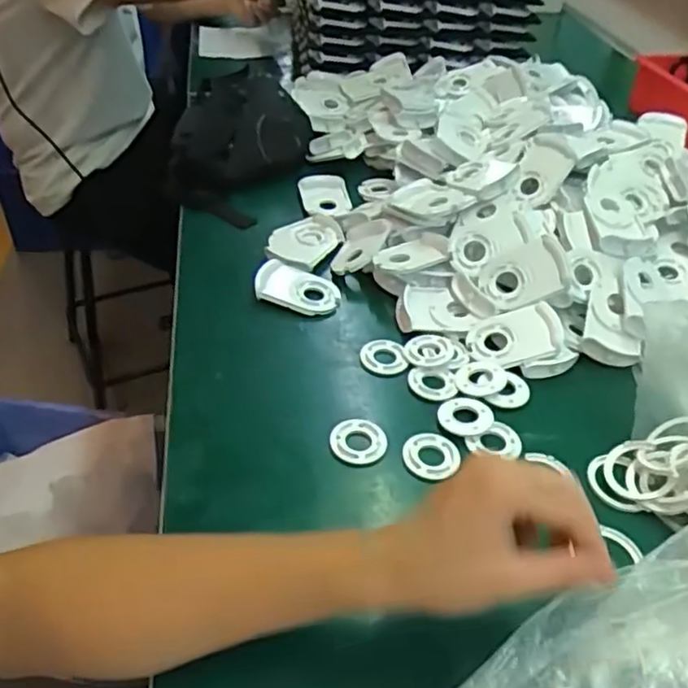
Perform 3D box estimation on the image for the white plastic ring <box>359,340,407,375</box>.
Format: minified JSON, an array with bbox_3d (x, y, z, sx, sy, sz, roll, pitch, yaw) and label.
[{"bbox_3d":[0.036,0.011,0.596,0.039,0.005,0.042,2,42,-2],"label":"white plastic ring"}]

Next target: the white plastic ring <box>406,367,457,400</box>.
[{"bbox_3d":[0.079,0.035,0.574,0.042,0.004,0.037,1,42,-3],"label":"white plastic ring"}]

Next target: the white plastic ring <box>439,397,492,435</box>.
[{"bbox_3d":[0.103,0.060,0.543,0.044,0.005,0.043,2,42,-2],"label":"white plastic ring"}]

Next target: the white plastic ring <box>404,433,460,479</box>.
[{"bbox_3d":[0.069,0.089,0.513,0.044,0.005,0.043,2,42,-2],"label":"white plastic ring"}]

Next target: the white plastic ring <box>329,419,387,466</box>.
[{"bbox_3d":[0.011,0.078,0.518,0.045,0.007,0.045,2,42,-2],"label":"white plastic ring"}]

